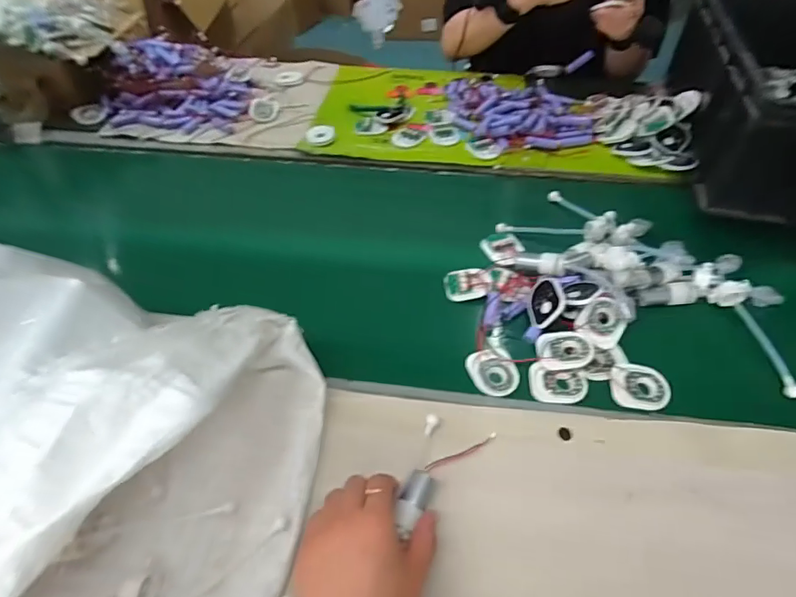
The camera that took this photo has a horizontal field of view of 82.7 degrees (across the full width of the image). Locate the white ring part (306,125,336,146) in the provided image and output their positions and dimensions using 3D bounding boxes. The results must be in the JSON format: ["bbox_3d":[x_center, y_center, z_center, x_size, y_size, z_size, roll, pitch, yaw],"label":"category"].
[{"bbox_3d":[-0.134,-0.284,0.787,0.049,0.005,0.059,-2,50,-1],"label":"white ring part"}]

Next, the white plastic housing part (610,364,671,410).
[{"bbox_3d":[0.255,0.092,0.476,0.059,0.007,0.050,1,50,1],"label":"white plastic housing part"}]

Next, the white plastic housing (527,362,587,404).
[{"bbox_3d":[0.172,0.092,0.483,0.059,0.012,0.041,9,51,8],"label":"white plastic housing"}]

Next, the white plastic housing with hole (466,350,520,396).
[{"bbox_3d":[0.106,0.081,0.498,0.049,0.015,0.058,-22,53,-17],"label":"white plastic housing with hole"}]

